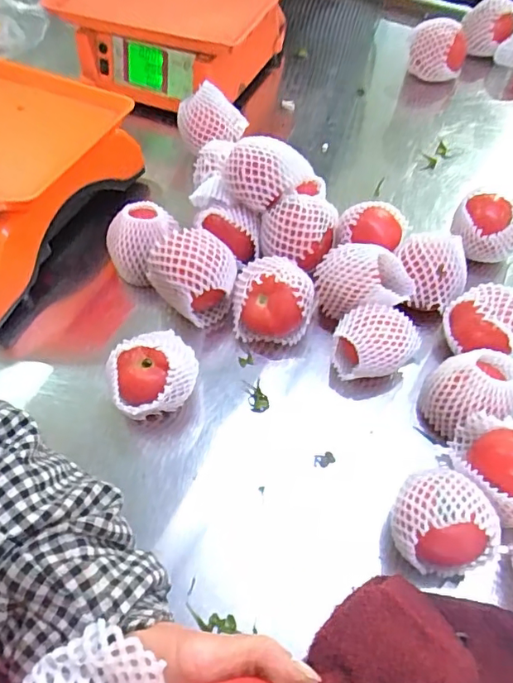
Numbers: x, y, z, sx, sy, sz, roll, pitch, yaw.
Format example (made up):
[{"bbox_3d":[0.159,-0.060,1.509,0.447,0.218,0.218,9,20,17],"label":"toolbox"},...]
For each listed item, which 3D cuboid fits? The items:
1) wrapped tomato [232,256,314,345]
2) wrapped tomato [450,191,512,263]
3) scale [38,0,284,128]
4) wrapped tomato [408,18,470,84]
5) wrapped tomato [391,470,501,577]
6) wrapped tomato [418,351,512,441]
[{"bbox_3d":[0.016,-0.043,0.557,0.081,0.080,0.074,2,55,3],"label":"wrapped tomato"},{"bbox_3d":[0.252,-0.115,0.605,0.072,0.072,0.069,32,62,22],"label":"wrapped tomato"},{"bbox_3d":[-0.111,-0.469,0.832,0.305,0.158,0.265,20,58,15],"label":"scale"},{"bbox_3d":[0.274,-0.435,0.828,0.089,0.079,0.081,9,56,8],"label":"wrapped tomato"},{"bbox_3d":[0.141,0.137,0.426,0.073,0.077,0.080,-5,55,-2],"label":"wrapped tomato"},{"bbox_3d":[0.187,0.048,0.484,0.072,0.078,0.071,-1,55,1],"label":"wrapped tomato"}]

